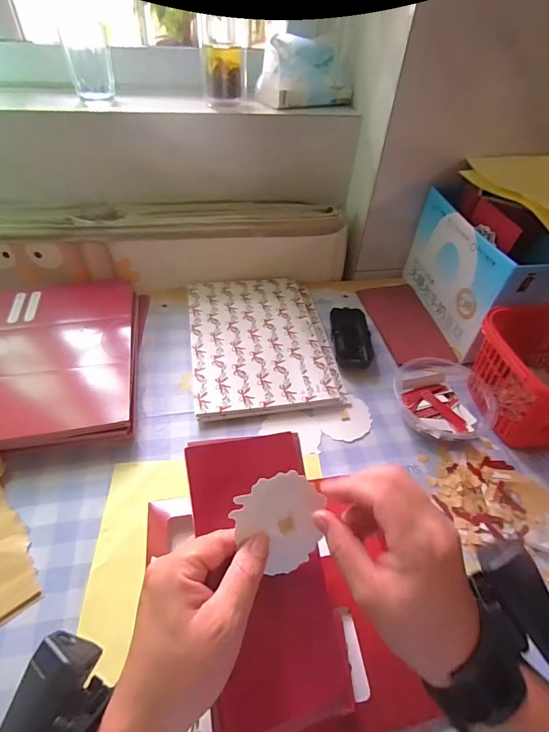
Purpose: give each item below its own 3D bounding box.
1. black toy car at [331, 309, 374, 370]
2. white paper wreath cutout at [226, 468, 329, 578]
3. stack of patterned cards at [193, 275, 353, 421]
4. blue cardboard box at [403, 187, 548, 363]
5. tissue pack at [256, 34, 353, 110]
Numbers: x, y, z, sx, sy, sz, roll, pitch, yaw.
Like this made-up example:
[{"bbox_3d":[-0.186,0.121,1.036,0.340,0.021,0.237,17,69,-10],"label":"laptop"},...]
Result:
[{"bbox_3d":[0.111,-0.043,0.548,0.058,0.022,0.098,4,46,-1],"label":"black toy car"},{"bbox_3d":[0.008,0.106,0.267,0.059,0.068,0.004,-37,14,-17],"label":"white paper wreath cutout"},{"bbox_3d":[-0.020,-0.041,0.548,0.190,0.018,0.264,-5,47,-10],"label":"stack of patterned cards"},{"bbox_3d":[0.300,-0.135,0.562,0.116,0.157,0.219,-2,46,-7],"label":"blue cardboard box"},{"bbox_3d":[0.052,-0.439,0.578,0.142,0.074,0.063,-17,50,-20],"label":"tissue pack"}]

